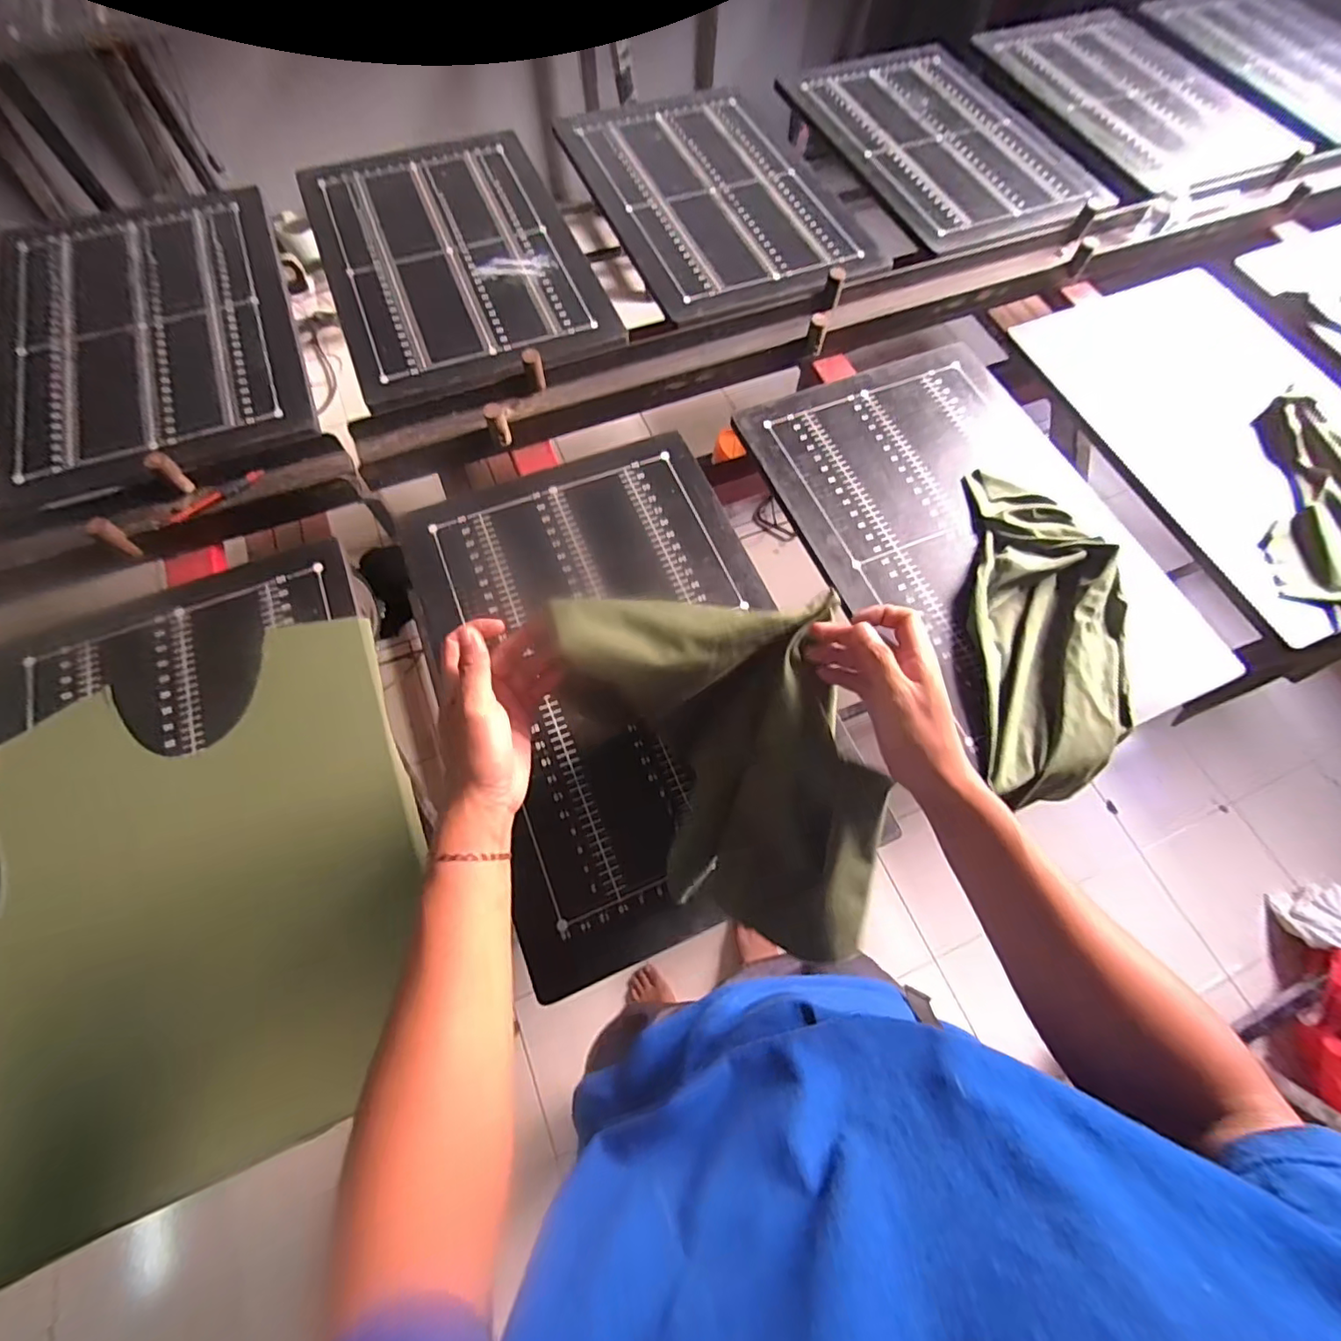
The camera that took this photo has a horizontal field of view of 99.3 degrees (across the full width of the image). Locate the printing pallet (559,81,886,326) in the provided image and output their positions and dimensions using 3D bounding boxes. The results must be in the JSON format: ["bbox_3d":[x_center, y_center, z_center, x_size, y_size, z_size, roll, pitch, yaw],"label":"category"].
[{"bbox_3d":[0.084,-0.835,0.990,0.404,0.028,0.571,-21,72,-10],"label":"printing pallet"}]

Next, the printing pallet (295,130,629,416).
[{"bbox_3d":[-0.352,-0.676,0.919,0.389,0.018,0.575,-21,72,-10],"label":"printing pallet"}]

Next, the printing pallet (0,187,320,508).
[{"bbox_3d":[-0.755,-0.506,0.824,0.390,0.030,0.593,-16,71,-8],"label":"printing pallet"}]

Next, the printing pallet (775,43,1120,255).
[{"bbox_3d":[0.507,-1.007,1.060,0.398,0.028,0.605,-23,72,-11],"label":"printing pallet"}]

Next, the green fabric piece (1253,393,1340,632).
[{"bbox_3d":[0.884,-0.216,0.771,0.155,0.063,0.359,16,70,3],"label":"green fabric piece"}]

